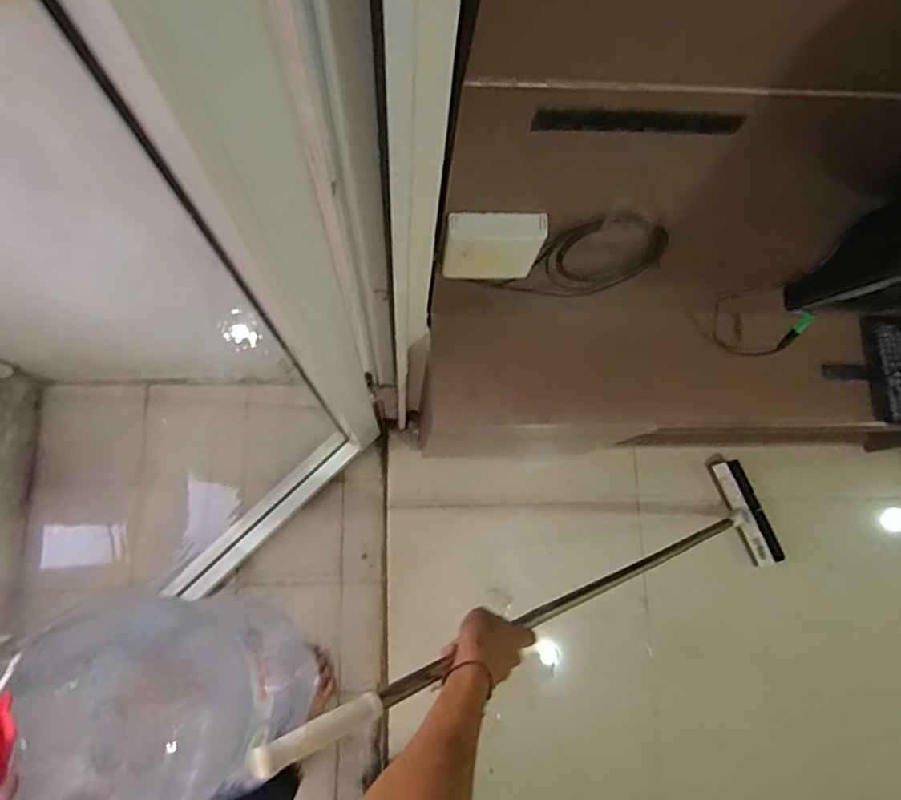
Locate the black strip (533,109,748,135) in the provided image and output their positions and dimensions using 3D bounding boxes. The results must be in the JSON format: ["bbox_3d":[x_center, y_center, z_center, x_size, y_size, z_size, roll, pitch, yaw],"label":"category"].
[{"bbox_3d":[0.126,-0.185,0.401,0.140,0.022,0.004,1,80,-4],"label":"black strip"}]

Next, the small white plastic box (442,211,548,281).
[{"bbox_3d":[0.038,-0.140,0.556,0.087,0.086,0.026,1,80,-3],"label":"small white plastic box"}]

